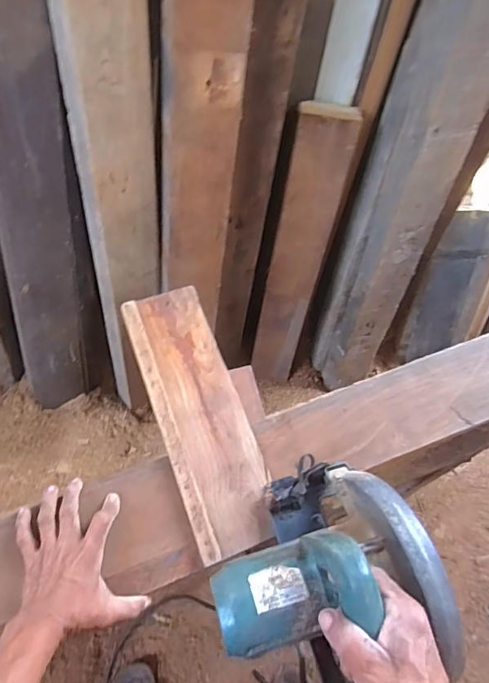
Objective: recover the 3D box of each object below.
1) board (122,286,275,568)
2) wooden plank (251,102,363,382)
[{"bbox_3d":[-0.066,0.092,0.658,0.118,0.030,0.391,-19,69,-11],"label":"board"},{"bbox_3d":[0.114,-0.161,1.082,0.114,0.729,0.038,12,45,2],"label":"wooden plank"}]

